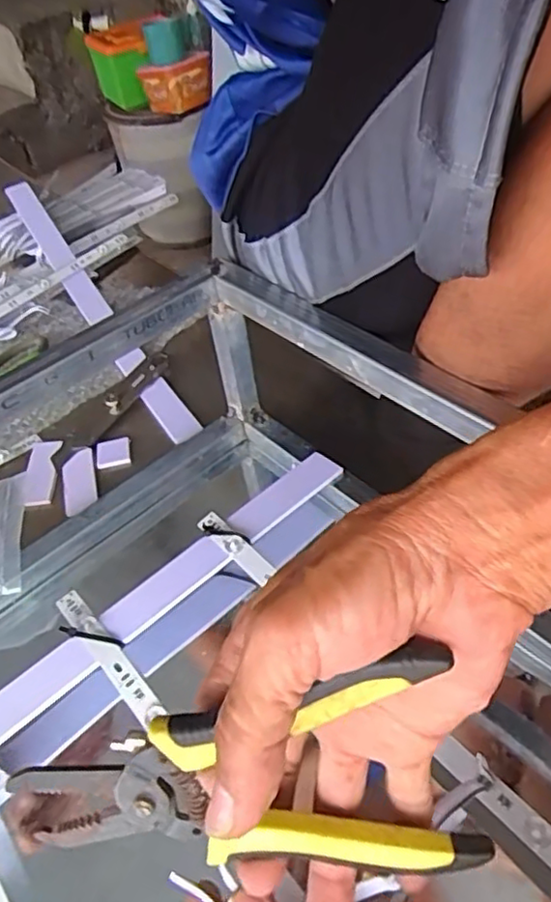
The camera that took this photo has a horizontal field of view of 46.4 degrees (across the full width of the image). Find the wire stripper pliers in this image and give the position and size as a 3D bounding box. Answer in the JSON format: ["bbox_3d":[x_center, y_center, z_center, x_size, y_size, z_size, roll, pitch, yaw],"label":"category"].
[{"bbox_3d":[-0.006,0.126,0.237,0.163,0.100,0.017,-22,23,15],"label":"wire stripper pliers"}]

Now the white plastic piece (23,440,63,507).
[{"bbox_3d":[-0.199,0.016,0.544,0.026,0.008,0.079,-10,46,-3],"label":"white plastic piece"}]

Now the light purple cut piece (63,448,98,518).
[{"bbox_3d":[-0.164,0.025,0.536,0.026,0.004,0.063,-5,53,-18],"label":"light purple cut piece"}]

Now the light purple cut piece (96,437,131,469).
[{"bbox_3d":[-0.140,0.002,0.555,0.029,0.007,0.027,-11,46,-4],"label":"light purple cut piece"}]

